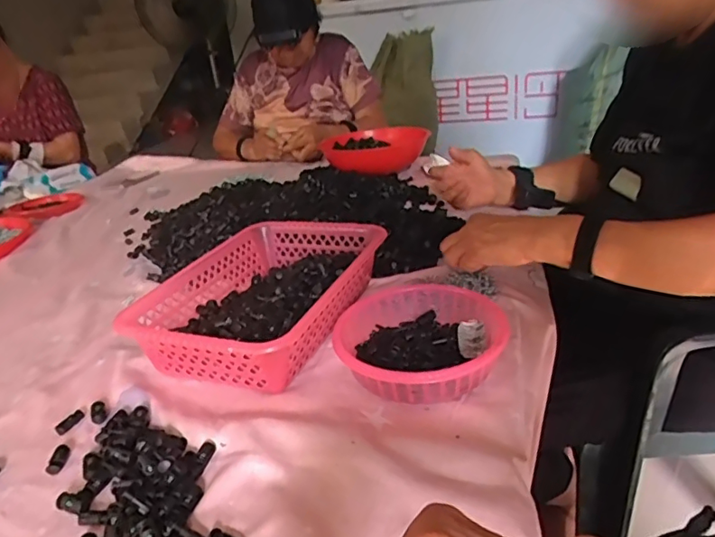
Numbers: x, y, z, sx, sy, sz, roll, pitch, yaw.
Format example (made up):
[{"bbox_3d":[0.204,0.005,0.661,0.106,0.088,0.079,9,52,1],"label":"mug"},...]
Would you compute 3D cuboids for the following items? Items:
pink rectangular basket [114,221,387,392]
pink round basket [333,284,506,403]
[{"bbox_3d":[-0.110,0.032,0.659,0.200,0.069,0.291,6,28,25],"label":"pink rectangular basket"},{"bbox_3d":[0.064,0.076,0.561,0.168,0.048,0.174,-7,25,0],"label":"pink round basket"}]

